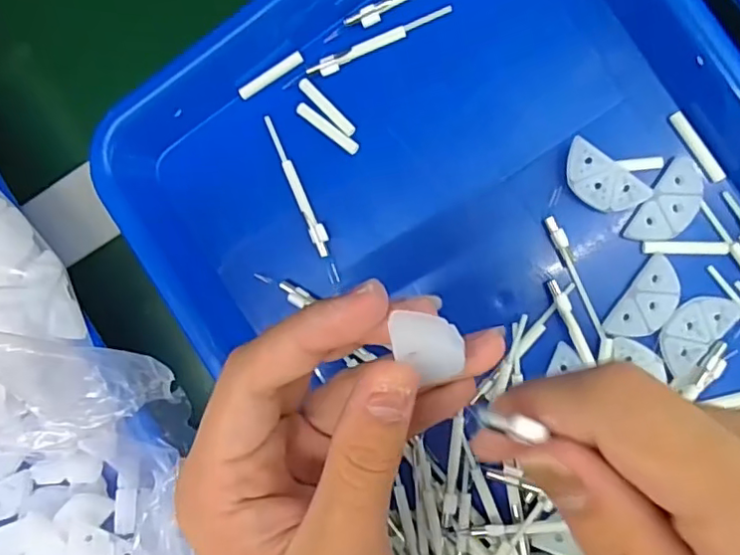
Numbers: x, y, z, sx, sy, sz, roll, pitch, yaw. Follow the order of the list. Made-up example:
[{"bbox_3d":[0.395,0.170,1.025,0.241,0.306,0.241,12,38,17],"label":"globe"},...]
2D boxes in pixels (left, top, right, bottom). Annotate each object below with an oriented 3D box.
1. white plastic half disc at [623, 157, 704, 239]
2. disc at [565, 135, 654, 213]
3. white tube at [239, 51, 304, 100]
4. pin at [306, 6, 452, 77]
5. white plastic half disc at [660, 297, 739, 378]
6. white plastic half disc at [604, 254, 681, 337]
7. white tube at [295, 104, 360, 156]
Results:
[{"bbox_3d":[0.127,-0.030,0.247,0.019,0.005,0.038,34,96,6],"label":"white plastic half disc"},{"bbox_3d":[0.098,-0.040,0.247,0.038,0.007,0.020,37,97,6],"label":"disc"},{"bbox_3d":[-0.046,-0.094,0.273,0.034,0.005,0.005,-32,87,8],"label":"white tube"},{"bbox_3d":[0.004,-0.105,0.262,0.067,0.004,0.008,-19,89,9],"label":"pin"},{"bbox_3d":[0.136,0.022,0.247,0.021,0.004,0.037,42,97,5],"label":"white plastic half disc"},{"bbox_3d":[0.120,0.011,0.250,0.019,0.004,0.038,35,96,6],"label":"white plastic half disc"},{"bbox_3d":[-0.020,-0.069,0.268,0.034,0.004,0.006,38,97,6],"label":"white tube"}]

